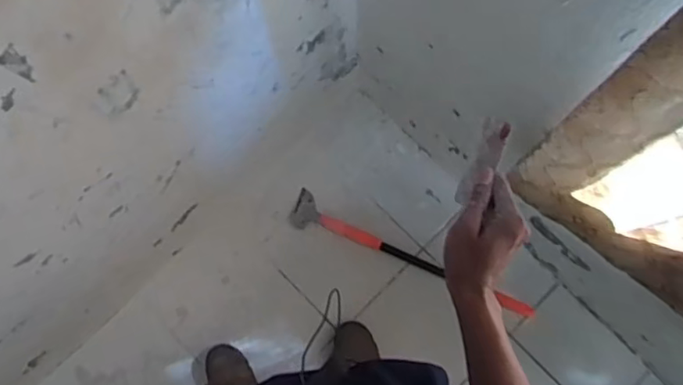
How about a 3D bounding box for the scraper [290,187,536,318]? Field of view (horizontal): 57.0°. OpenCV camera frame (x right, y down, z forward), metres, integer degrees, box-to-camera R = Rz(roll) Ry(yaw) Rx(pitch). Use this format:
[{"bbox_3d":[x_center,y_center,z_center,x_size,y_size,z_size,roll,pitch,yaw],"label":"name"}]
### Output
[{"bbox_3d":[0.164,0.176,1.572,0.652,0.065,0.098,28,81,6],"label":"scraper"}]

